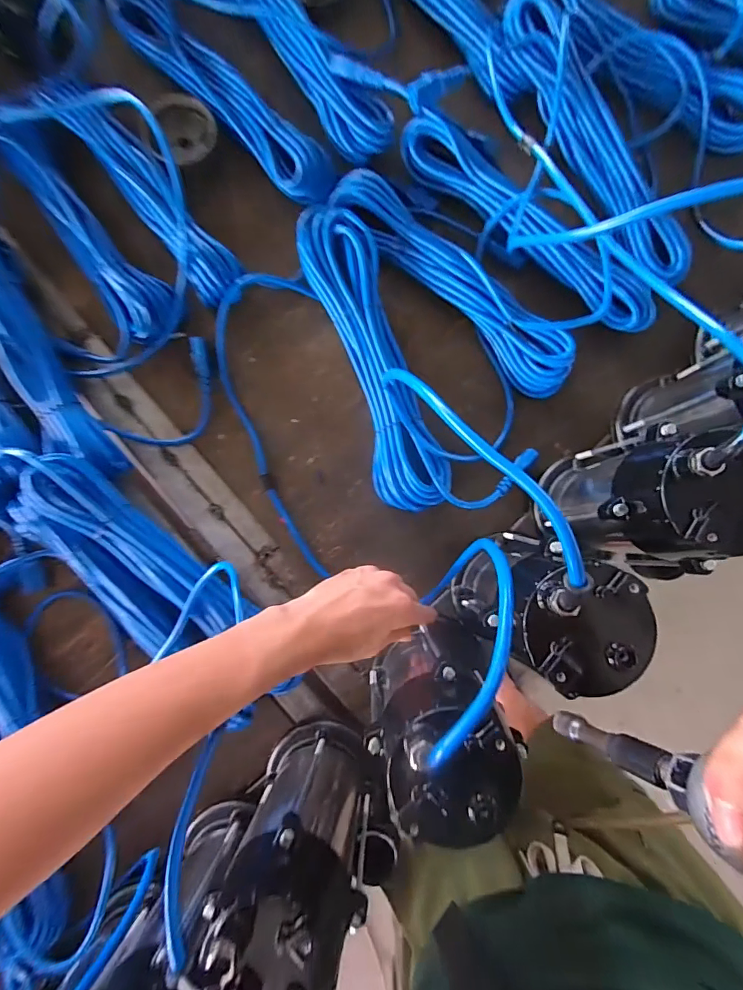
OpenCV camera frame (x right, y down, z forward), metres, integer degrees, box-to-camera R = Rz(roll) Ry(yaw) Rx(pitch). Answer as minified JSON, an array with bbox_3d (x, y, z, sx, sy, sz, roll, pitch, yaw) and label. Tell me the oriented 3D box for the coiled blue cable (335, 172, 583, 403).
[{"bbox_3d":[0.094,-0.242,0.513,0.338,0.043,0.063,44,88,4],"label":"coiled blue cable"}]

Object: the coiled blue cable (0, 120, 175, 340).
[{"bbox_3d":[-0.338,-0.311,0.532,0.069,0.045,0.304,-37,85,-1],"label":"coiled blue cable"}]

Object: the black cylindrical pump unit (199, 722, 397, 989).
[{"bbox_3d":[-0.053,0.286,0.367,0.107,0.223,0.091,-22,85,0],"label":"black cylindrical pump unit"}]

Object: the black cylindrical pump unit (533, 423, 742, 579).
[{"bbox_3d":[0.228,0.006,0.389,0.086,0.256,0.086,0,86,2],"label":"black cylindrical pump unit"}]

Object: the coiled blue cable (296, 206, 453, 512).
[{"bbox_3d":[0.002,-0.153,0.510,0.089,0.057,0.353,-18,85,0],"label":"coiled blue cable"}]

